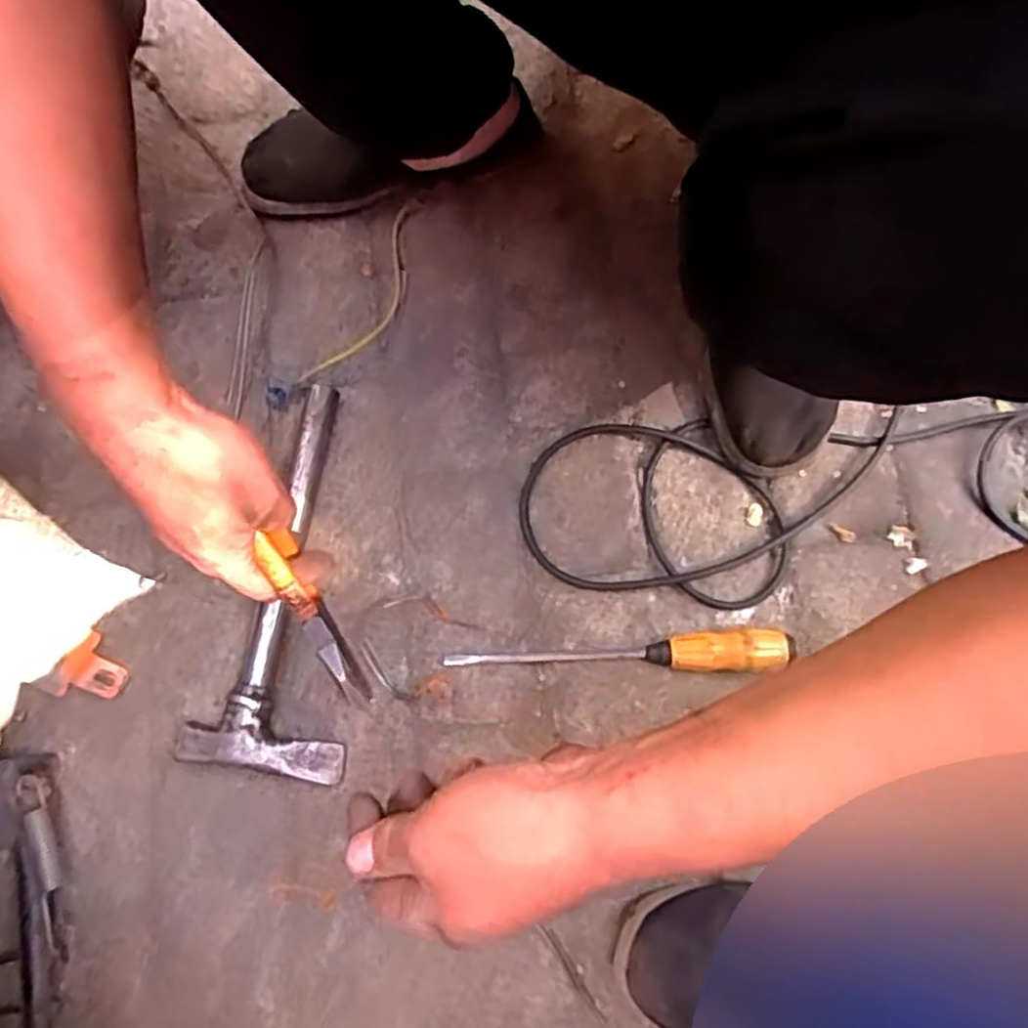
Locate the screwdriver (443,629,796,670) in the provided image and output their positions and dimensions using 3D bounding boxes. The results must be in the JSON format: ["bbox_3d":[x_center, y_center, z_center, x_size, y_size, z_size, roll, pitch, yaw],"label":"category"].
[{"bbox_3d":[0.077,0.106,0.549,0.253,0.026,0.027,-2,75,1],"label":"screwdriver"}]

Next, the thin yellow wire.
[{"bbox_3d":[-0.122,-0.187,0.633,0.043,0.011,0.190,25,78,8],"label":"thin yellow wire"}]

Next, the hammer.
[{"bbox_3d":[-0.160,0.044,0.571,0.110,0.032,0.301,10,76,4],"label":"hammer"}]

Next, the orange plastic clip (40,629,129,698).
[{"bbox_3d":[-0.324,0.124,0.559,0.052,0.019,0.048,32,79,9],"label":"orange plastic clip"}]

